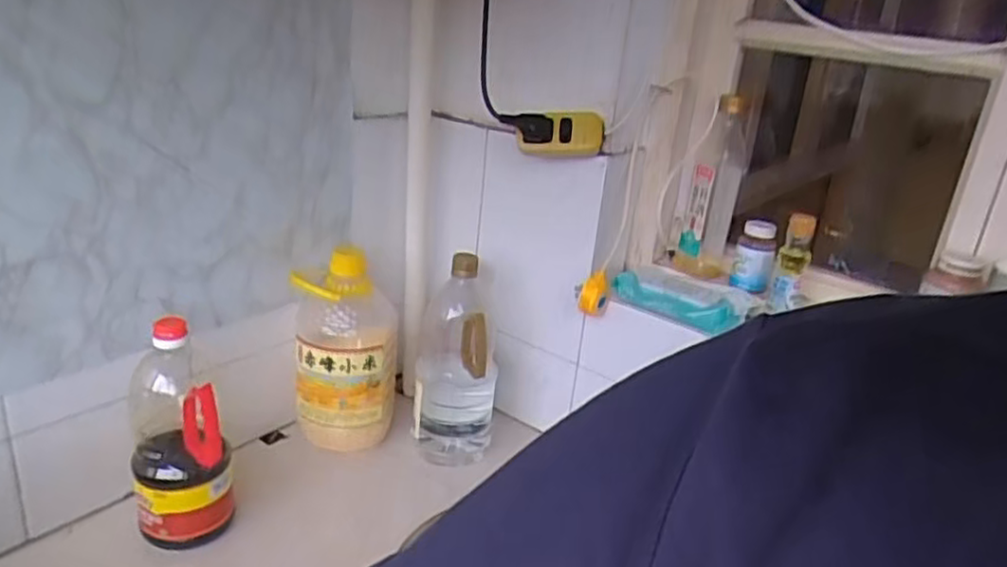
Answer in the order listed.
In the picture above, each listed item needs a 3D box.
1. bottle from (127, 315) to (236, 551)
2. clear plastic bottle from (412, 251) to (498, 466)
[{"bbox_3d":[-0.353,0.156,0.785,0.094,0.234,0.102,-10,26,-34],"label":"bottle"},{"bbox_3d":[-0.060,0.100,0.945,0.106,0.252,0.092,5,21,-2],"label":"clear plastic bottle"}]

